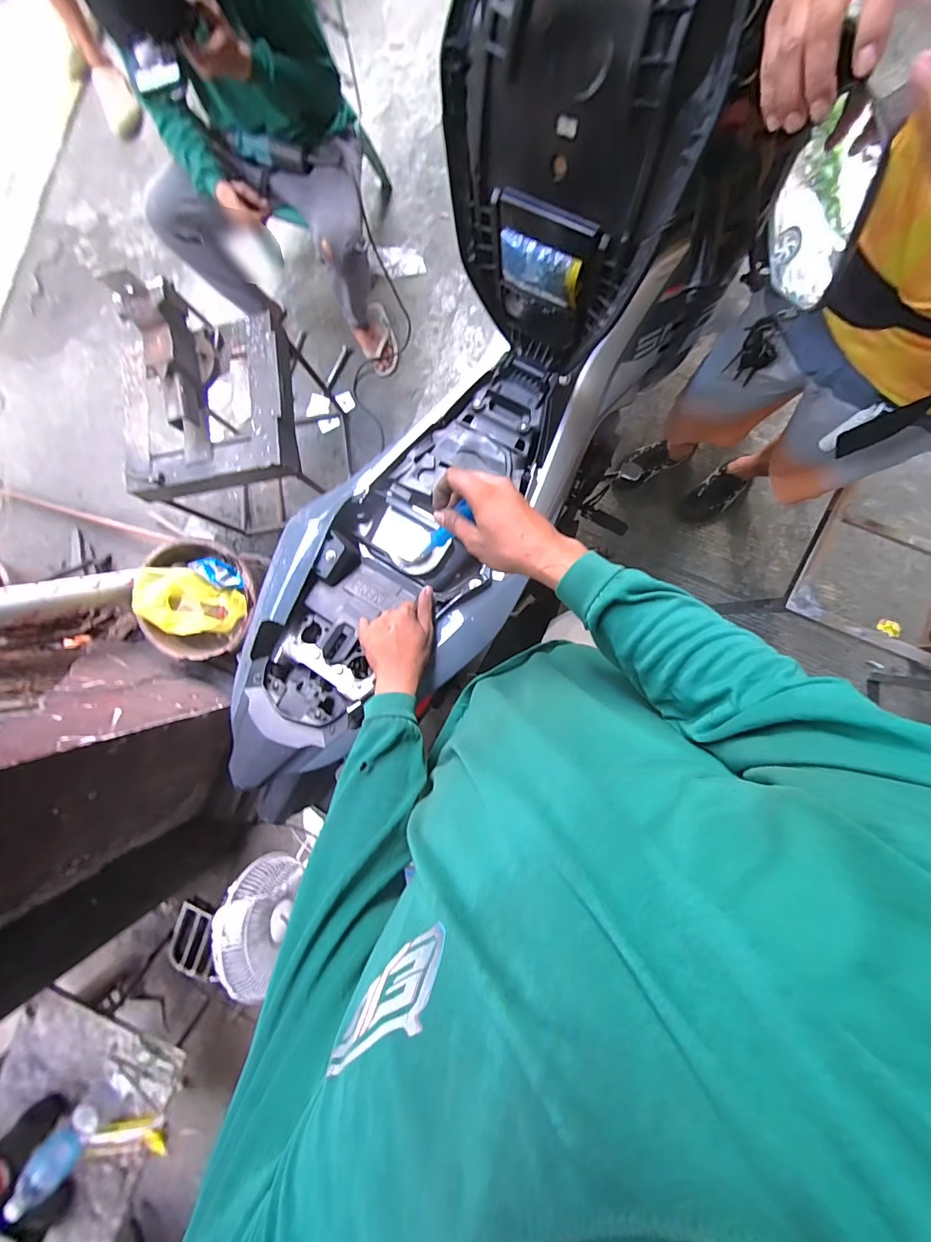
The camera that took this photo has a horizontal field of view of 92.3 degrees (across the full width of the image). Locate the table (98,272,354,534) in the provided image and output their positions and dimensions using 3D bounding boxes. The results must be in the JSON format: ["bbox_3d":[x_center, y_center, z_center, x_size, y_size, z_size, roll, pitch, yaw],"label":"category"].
[{"bbox_3d":[-0.655,-0.561,1.294,0.448,0.616,0.433,-7,89,8],"label":"table"}]

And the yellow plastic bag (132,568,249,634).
[{"bbox_3d":[-0.828,-0.054,1.318,0.317,0.118,0.183,26,93,7],"label":"yellow plastic bag"}]

